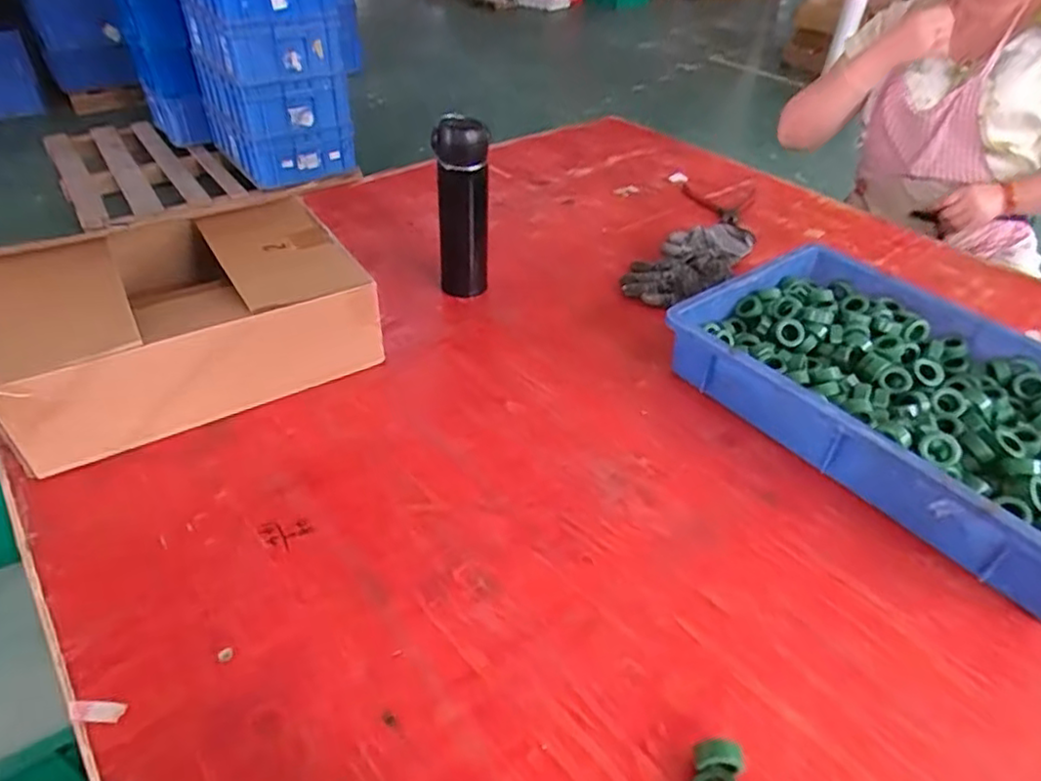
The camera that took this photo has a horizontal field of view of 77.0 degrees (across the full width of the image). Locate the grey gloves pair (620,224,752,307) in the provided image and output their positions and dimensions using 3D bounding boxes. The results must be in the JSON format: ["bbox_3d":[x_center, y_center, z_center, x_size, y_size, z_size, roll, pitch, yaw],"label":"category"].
[{"bbox_3d":[0.251,-0.187,0.933,0.104,0.036,0.265,31,48,29],"label":"grey gloves pair"}]

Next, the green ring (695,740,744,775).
[{"bbox_3d":[0.125,0.237,0.420,0.029,0.031,0.016,5,40,3],"label":"green ring"}]

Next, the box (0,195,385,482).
[{"bbox_3d":[-0.358,-0.080,0.702,0.334,0.119,0.243,-22,46,-27],"label":"box"}]

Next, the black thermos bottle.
[{"bbox_3d":[-0.072,-0.225,0.813,0.063,0.220,0.063,4,40,1],"label":"black thermos bottle"}]

